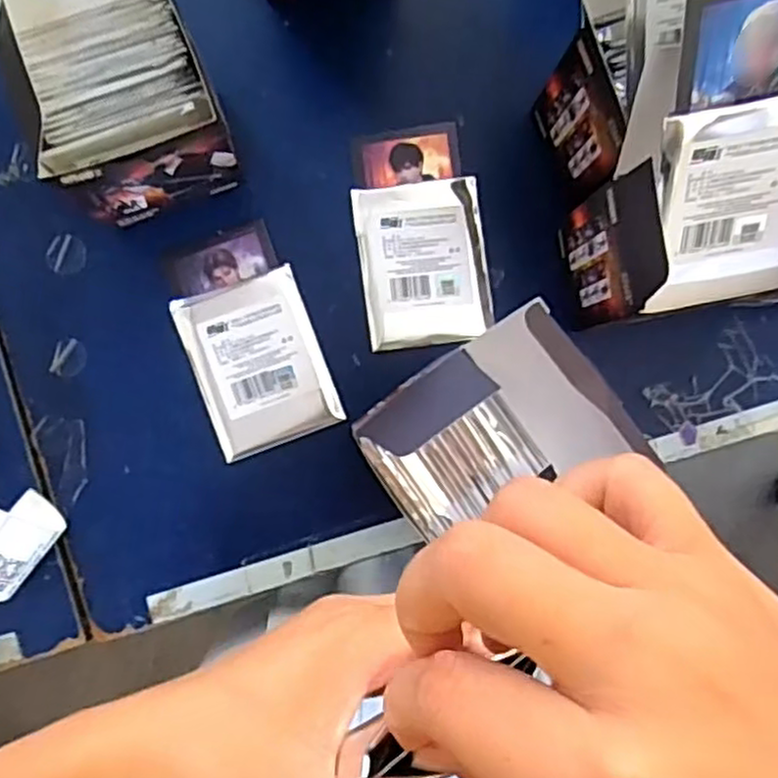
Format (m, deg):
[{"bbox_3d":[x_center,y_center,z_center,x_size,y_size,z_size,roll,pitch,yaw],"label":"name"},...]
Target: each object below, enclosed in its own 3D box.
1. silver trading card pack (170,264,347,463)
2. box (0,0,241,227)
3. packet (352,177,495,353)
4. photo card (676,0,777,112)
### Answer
[{"bbox_3d":[-0.082,-0.016,0.453,0.079,0.004,0.103,-20,89,-4],"label":"silver trading card pack"},{"bbox_3d":[-0.143,-0.153,0.368,0.099,0.174,0.085,-22,91,-3],"label":"box"},{"bbox_3d":[0.022,-0.080,0.458,0.079,0.006,0.102,-8,88,-3],"label":"packet"},{"bbox_3d":[0.155,-0.145,0.295,0.069,0.004,0.046,-13,129,0],"label":"photo card"}]

